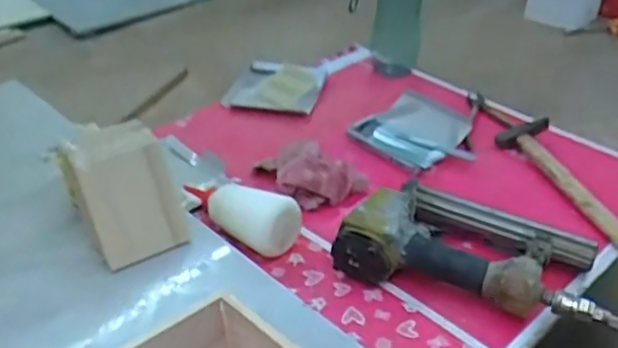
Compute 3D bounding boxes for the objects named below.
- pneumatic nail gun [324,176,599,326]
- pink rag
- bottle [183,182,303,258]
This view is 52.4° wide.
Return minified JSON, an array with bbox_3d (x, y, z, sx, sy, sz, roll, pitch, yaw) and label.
[{"bbox_3d":[0.164,0.069,0.644,0.245,0.057,0.150,13,37,15],"label":"pneumatic nail gun"},{"bbox_3d":[-0.005,-0.003,0.752,0.142,0.051,0.071,13,37,15],"label":"pink rag"},{"bbox_3d":[-0.081,0.032,0.683,0.156,0.051,0.052,23,40,27],"label":"bottle"}]

